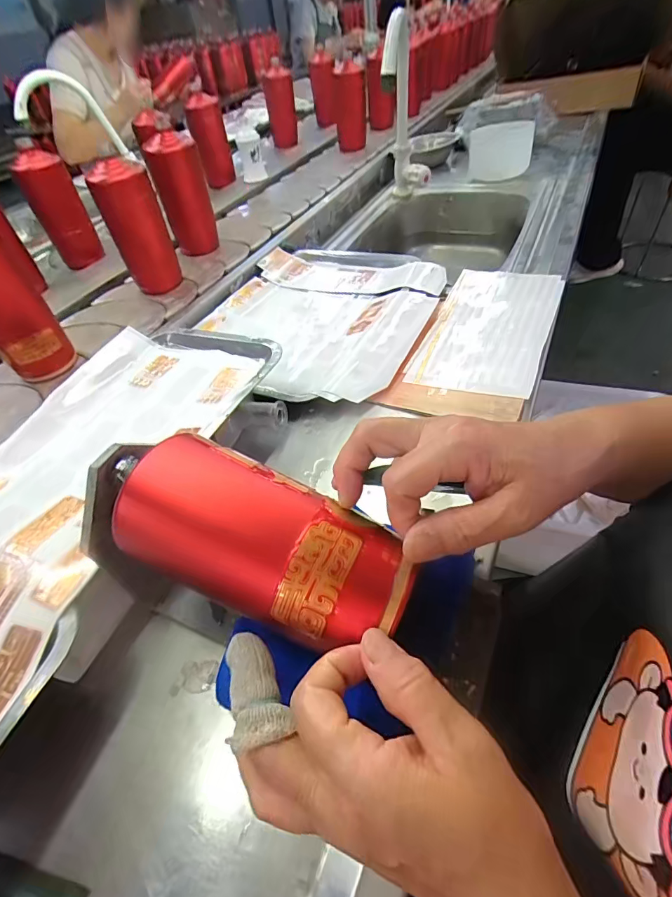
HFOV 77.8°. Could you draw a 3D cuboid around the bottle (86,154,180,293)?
[{"bbox_3d":[-0.302,-0.336,0.638,0.062,0.171,0.066,12,51,16],"label":"bottle"}]

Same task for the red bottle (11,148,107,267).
[{"bbox_3d":[-0.475,-0.408,0.726,0.071,0.173,0.065,-31,53,-19],"label":"red bottle"}]

